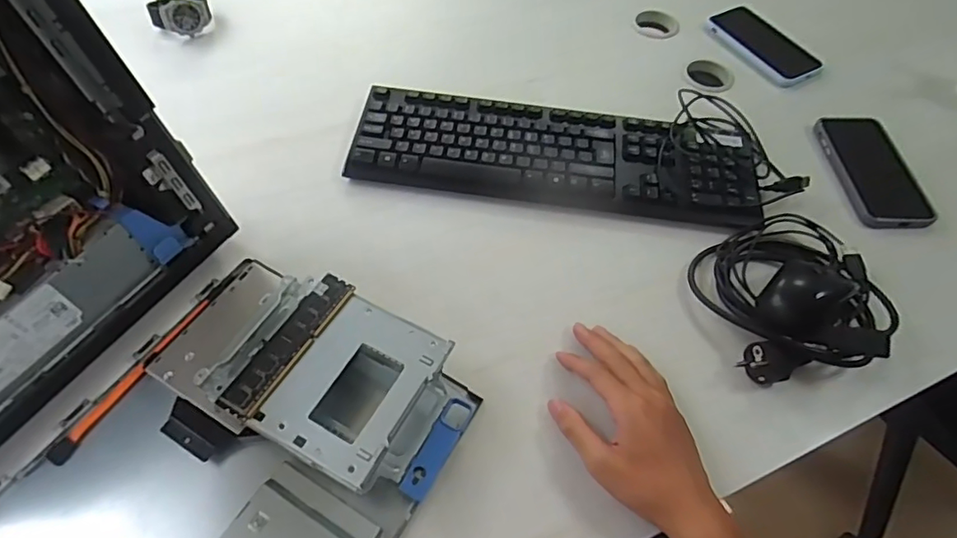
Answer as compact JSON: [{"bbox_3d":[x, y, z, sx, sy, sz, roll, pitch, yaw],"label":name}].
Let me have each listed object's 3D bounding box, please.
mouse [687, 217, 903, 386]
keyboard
[{"bbox_3d":[0.310,0.018,0.529,0.173,0.051,0.167,2,57,-2],"label":"mouse"},{"bbox_3d":[0.086,-0.132,0.612,0.445,0.025,0.134,9,58,1],"label":"keyboard"}]

